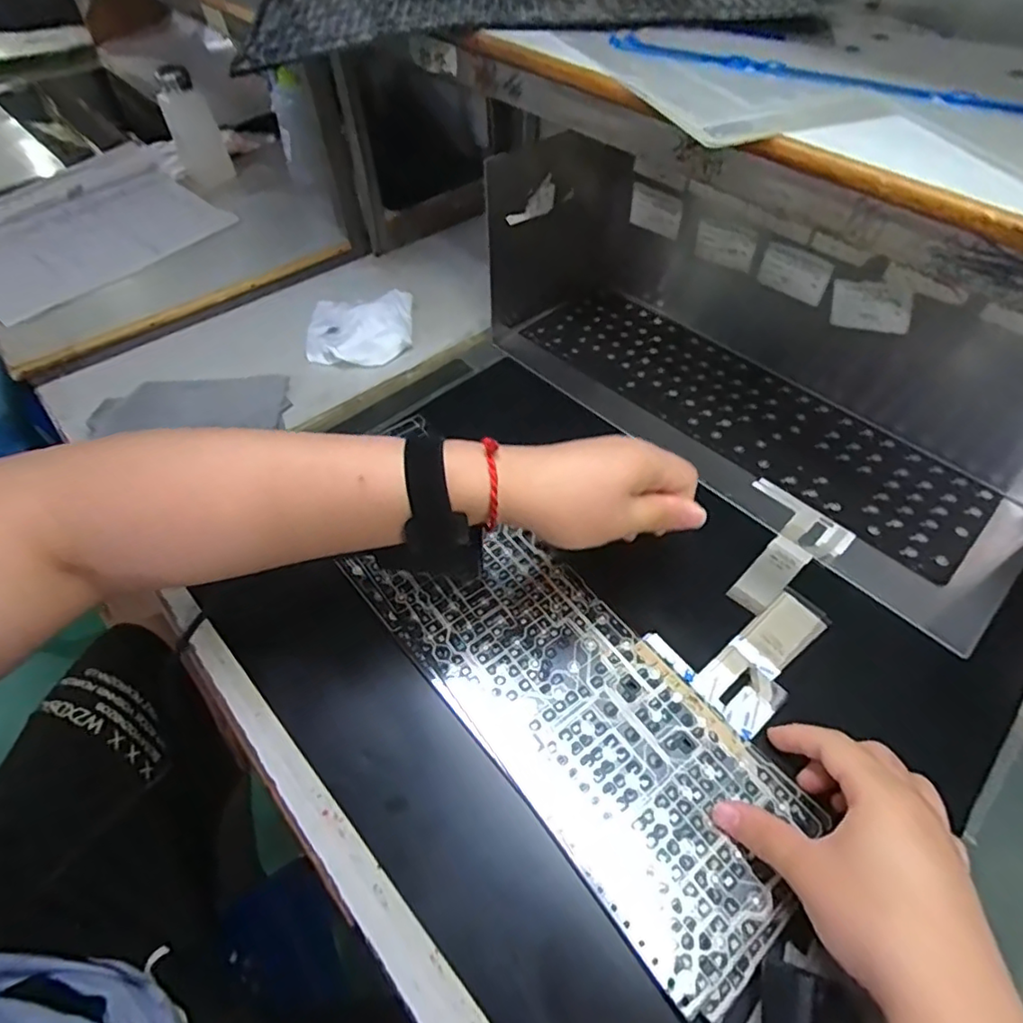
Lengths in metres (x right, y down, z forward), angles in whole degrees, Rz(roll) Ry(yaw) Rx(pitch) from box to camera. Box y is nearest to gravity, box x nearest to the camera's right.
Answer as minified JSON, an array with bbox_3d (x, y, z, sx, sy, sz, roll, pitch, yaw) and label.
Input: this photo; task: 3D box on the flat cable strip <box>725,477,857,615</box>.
[{"bbox_3d":[0.194,0.028,0.435,0.078,0.004,0.112,37,60,24],"label":"flat cable strip"}]

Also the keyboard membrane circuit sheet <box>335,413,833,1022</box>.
[{"bbox_3d":[0.031,0.110,0.372,0.126,0.005,0.324,-31,58,-23],"label":"keyboard membrane circuit sheet"}]

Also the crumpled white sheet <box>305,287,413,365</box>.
[{"bbox_3d":[-0.152,-0.184,0.585,0.099,0.024,0.099,-3,52,-4],"label":"crumpled white sheet"}]

